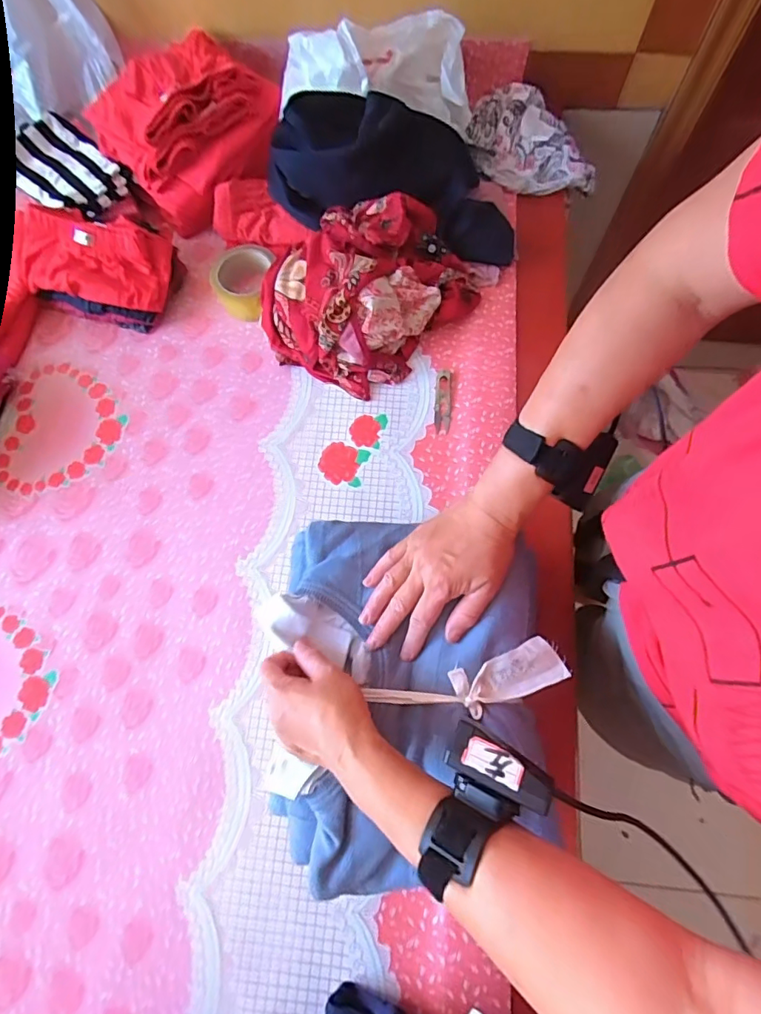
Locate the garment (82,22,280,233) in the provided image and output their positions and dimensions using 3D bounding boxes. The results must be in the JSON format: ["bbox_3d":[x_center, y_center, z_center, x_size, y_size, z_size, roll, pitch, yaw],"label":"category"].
[{"bbox_3d":[-0.273,-0.557,0.722,0.230,0.102,0.177,-44,75,-11],"label":"garment"}]

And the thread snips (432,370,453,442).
[{"bbox_3d":[0.085,-0.142,0.683,0.023,0.008,0.103,4,72,4],"label":"thread snips"}]

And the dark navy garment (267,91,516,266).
[{"bbox_3d":[0.030,-0.459,0.692,0.348,0.132,0.173,10,72,-13],"label":"dark navy garment"}]

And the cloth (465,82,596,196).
[{"bbox_3d":[0.239,-0.555,0.769,0.208,0.036,0.147,22,91,-4],"label":"cloth"}]

